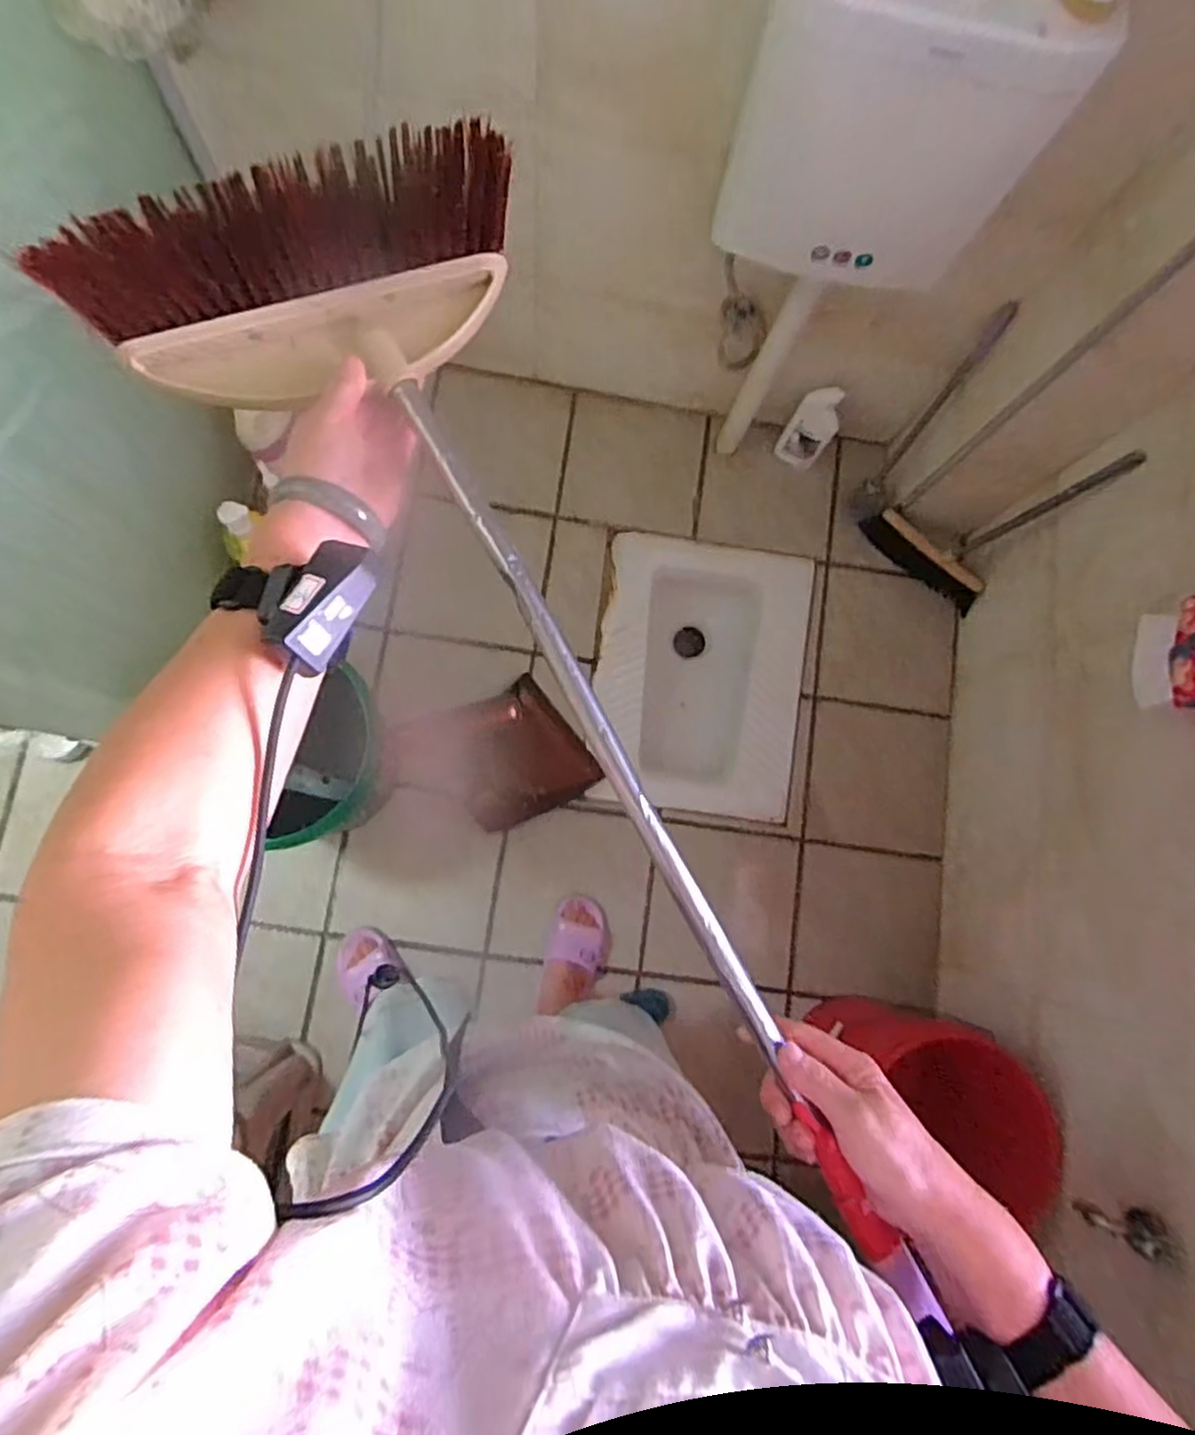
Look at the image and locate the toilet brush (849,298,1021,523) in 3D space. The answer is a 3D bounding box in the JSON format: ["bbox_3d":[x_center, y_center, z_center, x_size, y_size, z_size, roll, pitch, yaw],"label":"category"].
[{"bbox_3d":[0.622,-0.561,1.342,0.063,0.469,0.066,21,60,-3],"label":"toilet brush"}]

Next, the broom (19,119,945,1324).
[{"bbox_3d":[-0.032,-0.014,0.457,0.290,0.043,0.804,-28,87,-6],"label":"broom"}]

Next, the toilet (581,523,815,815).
[{"bbox_3d":[0.206,-0.083,1.529,0.427,0.197,0.574,9,81,-5],"label":"toilet"}]

